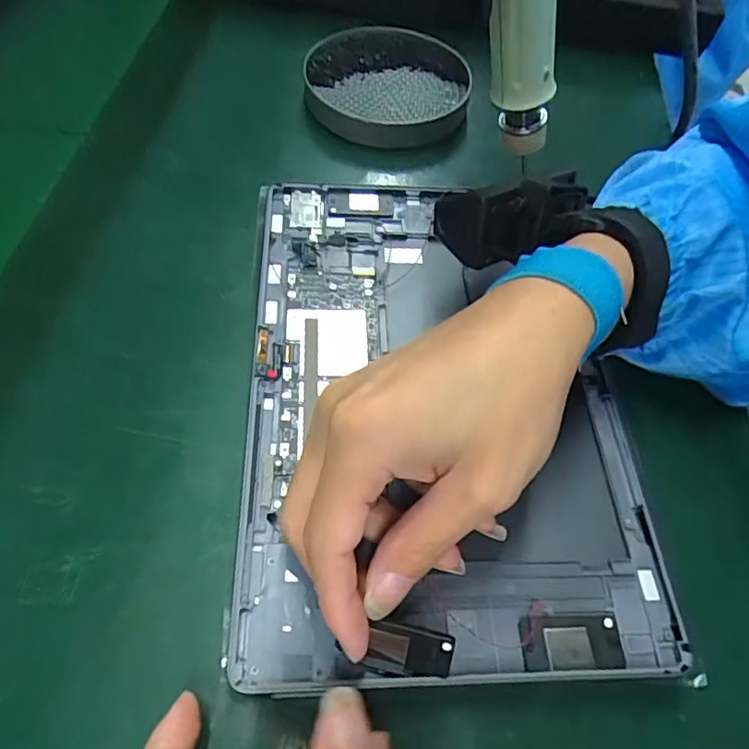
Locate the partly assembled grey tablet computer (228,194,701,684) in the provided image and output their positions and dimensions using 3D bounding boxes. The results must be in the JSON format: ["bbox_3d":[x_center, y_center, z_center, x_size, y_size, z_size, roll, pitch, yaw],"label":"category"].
[{"bbox_3d":[0.027,0.004,0.269,0.168,0.021,0.253,0,57,-5],"label":"partly assembled grey tablet computer"}]

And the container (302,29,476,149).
[{"bbox_3d":[0.008,-0.199,0.399,0.113,0.031,0.109,2,57,-3],"label":"container"}]

